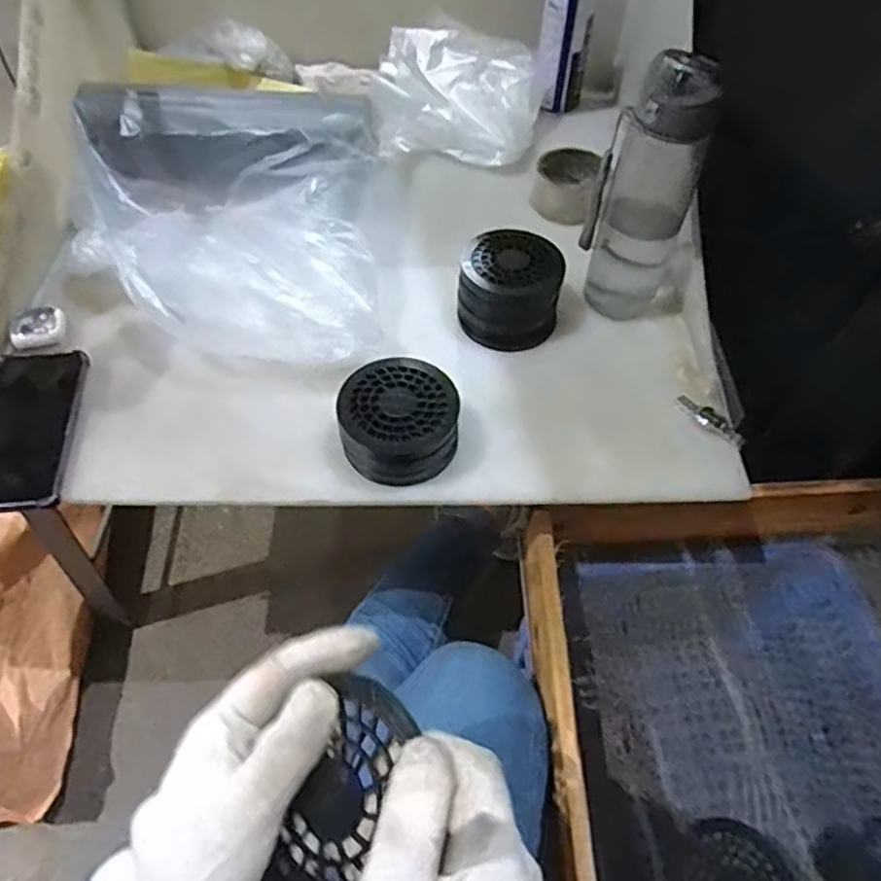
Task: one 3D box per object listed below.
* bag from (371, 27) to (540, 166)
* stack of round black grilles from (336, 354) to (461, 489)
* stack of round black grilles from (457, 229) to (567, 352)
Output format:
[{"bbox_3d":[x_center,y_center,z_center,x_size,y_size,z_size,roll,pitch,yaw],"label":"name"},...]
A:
[{"bbox_3d":[0.021,-0.434,0.834,0.206,0.081,0.183,2,54,-2],"label":"bag"},{"bbox_3d":[-0.035,-0.015,0.556,0.096,0.054,0.103,-7,55,-9],"label":"stack of round black grilles"},{"bbox_3d":[0.068,-0.147,0.650,0.101,0.075,0.091,11,54,4],"label":"stack of round black grilles"}]

